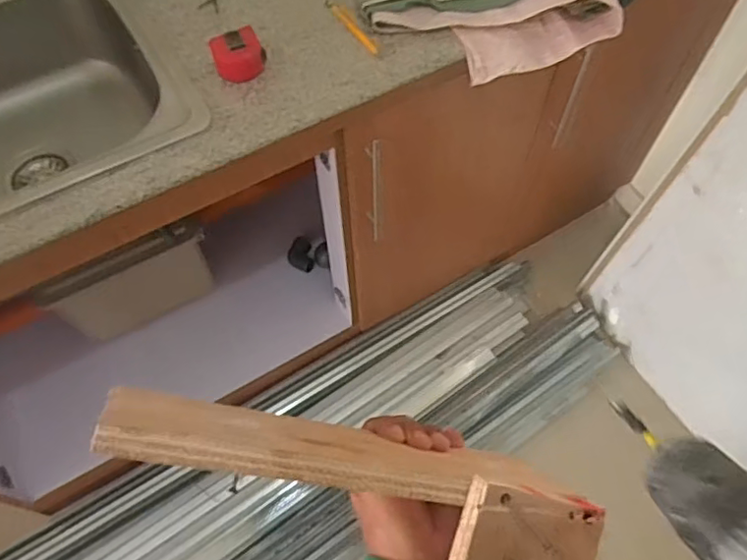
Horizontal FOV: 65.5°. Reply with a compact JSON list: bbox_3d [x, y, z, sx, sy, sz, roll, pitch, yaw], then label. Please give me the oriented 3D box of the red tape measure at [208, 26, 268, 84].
[{"bbox_3d":[-0.168,-0.280,0.729,0.064,0.041,0.060,-26,63,-13],"label":"red tape measure"}]

